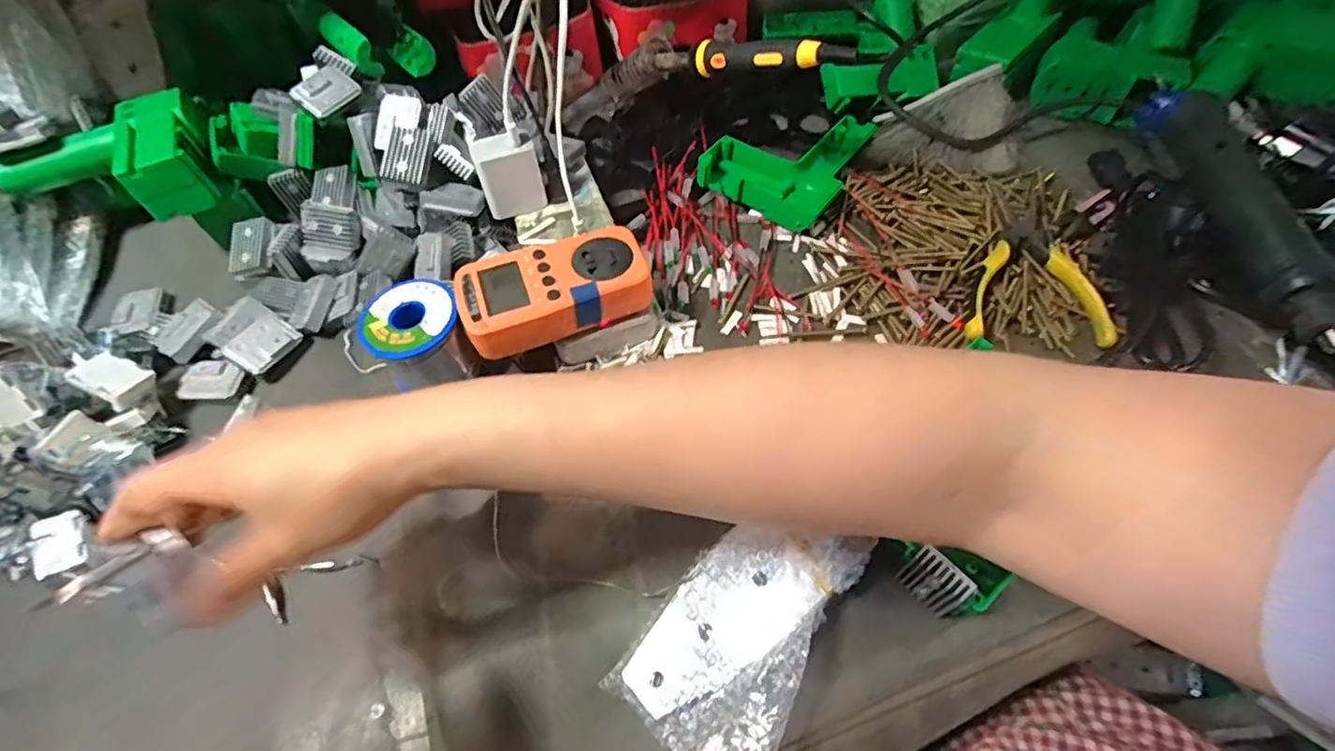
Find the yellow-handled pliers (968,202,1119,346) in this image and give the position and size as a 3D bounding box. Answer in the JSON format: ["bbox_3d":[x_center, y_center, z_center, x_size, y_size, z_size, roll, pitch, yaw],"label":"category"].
[{"bbox_3d":[0.267,-0.080,0.445,0.096,0.021,0.124,3,57,6],"label":"yellow-handled pliers"}]

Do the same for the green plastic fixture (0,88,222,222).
[{"bbox_3d":[-0.451,-0.165,0.481,0.148,0.044,0.112,-29,59,-14],"label":"green plastic fixture"}]

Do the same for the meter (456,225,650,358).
[{"bbox_3d":[-0.077,-0.060,0.415,0.126,0.034,0.067,-18,57,-8],"label":"meter"}]

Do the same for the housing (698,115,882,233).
[{"bbox_3d":[0.110,-0.197,0.534,0.113,0.029,0.143,29,63,21],"label":"housing"}]

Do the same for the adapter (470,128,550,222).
[{"bbox_3d":[-0.124,-0.160,0.473,0.047,0.055,0.027,-14,57,-5],"label":"adapter"}]

